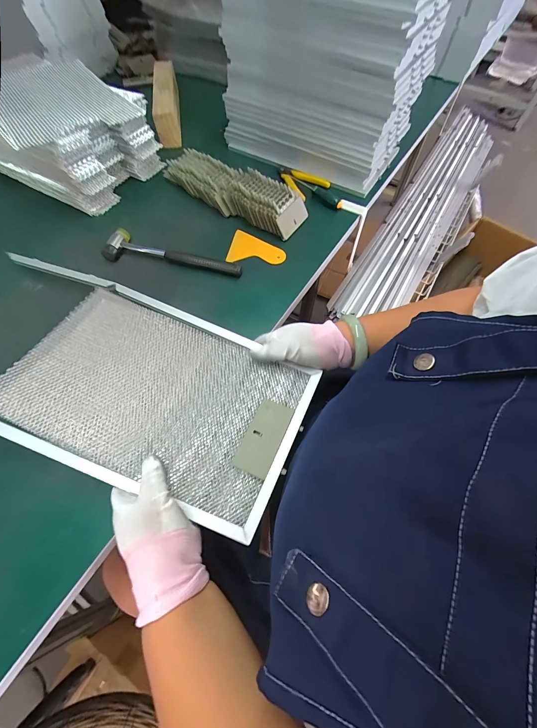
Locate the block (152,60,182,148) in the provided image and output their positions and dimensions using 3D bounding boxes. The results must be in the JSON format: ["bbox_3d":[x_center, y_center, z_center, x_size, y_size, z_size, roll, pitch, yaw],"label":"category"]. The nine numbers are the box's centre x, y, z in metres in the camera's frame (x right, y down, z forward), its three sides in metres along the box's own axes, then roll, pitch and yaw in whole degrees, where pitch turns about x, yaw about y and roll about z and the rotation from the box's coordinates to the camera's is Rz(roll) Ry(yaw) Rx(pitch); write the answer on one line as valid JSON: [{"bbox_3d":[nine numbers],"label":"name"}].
[{"bbox_3d":[-0.237,-0.615,0.703,0.052,0.070,0.252,-8,62,-5],"label":"block"}]

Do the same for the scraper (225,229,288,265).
[{"bbox_3d":[-0.019,-0.203,0.534,0.100,0.006,0.066,12,67,6],"label":"scraper"}]

